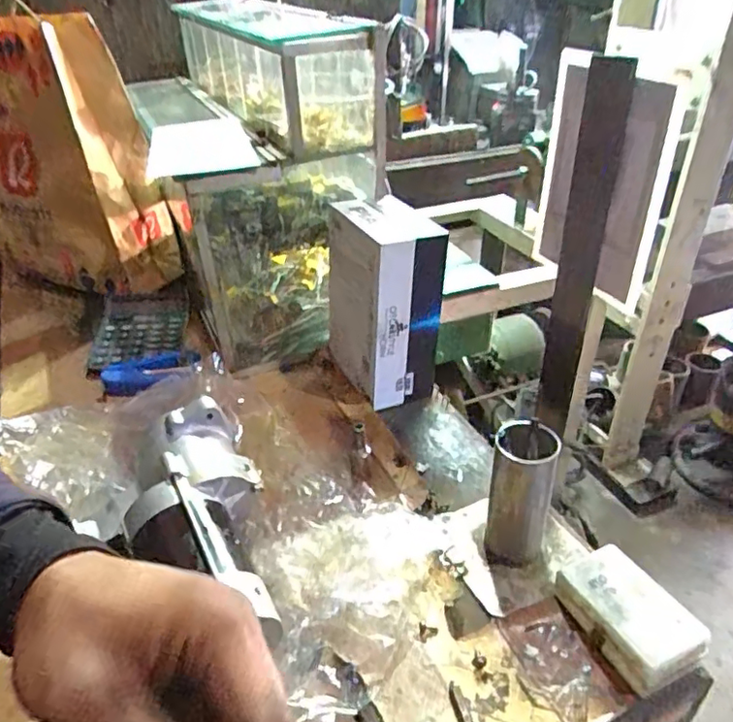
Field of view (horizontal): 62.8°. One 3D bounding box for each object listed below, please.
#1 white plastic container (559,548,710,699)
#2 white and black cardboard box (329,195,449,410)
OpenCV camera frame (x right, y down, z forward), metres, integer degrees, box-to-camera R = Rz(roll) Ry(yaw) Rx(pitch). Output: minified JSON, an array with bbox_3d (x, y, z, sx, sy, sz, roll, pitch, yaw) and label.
[{"bbox_3d":[0.202,0.193,0.469,0.071,0.030,0.107,-16,38,-19],"label":"white plastic container"},{"bbox_3d":[0.016,-0.072,0.720,0.084,0.209,0.152,-15,37,-18],"label":"white and black cardboard box"}]

